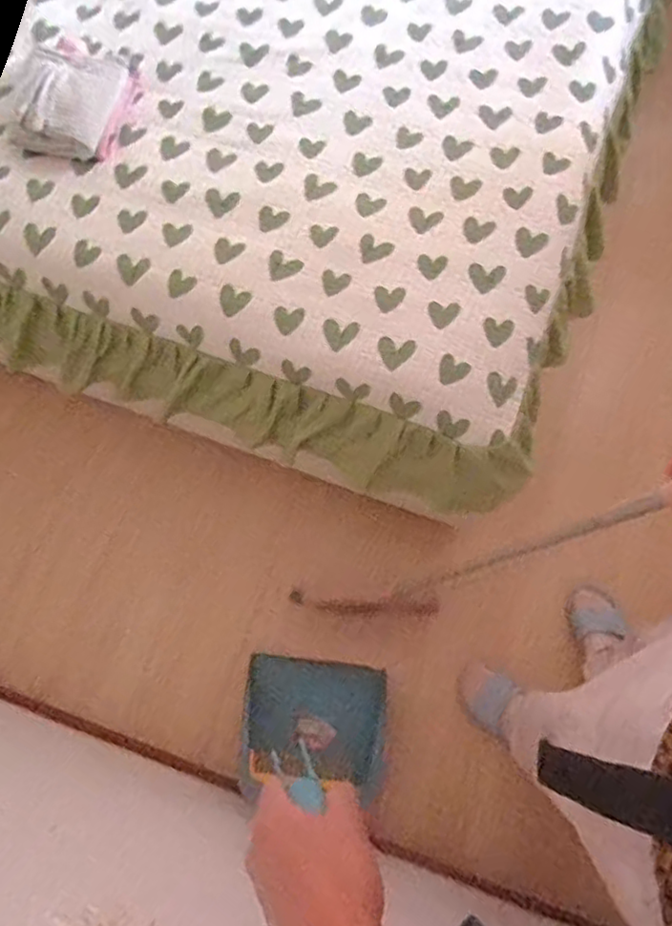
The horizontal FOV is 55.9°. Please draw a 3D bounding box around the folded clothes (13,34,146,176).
[{"bbox_3d":[-0.420,-0.587,1.011,0.168,0.062,0.217,15,76,5],"label":"folded clothes"}]

